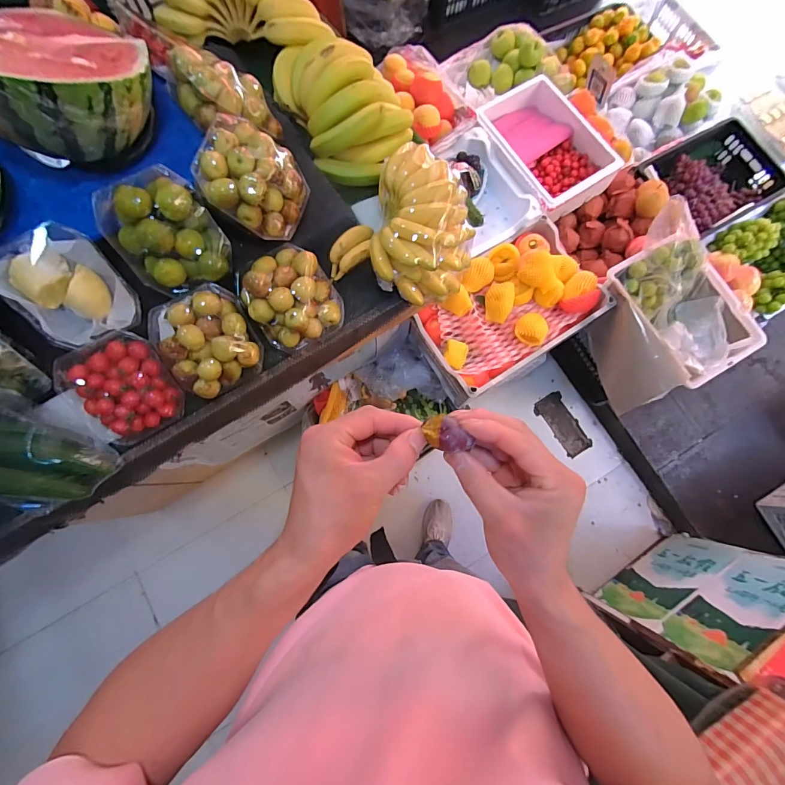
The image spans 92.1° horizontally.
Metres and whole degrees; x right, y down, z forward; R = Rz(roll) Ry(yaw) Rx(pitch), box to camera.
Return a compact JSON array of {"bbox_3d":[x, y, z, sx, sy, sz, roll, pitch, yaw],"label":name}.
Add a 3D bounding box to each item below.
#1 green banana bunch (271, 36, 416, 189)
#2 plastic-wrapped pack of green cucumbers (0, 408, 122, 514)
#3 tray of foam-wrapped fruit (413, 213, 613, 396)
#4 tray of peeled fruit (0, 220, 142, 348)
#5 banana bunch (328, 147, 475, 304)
[{"bbox_3d":[-0.090,-0.535,0.689,0.194,0.107,0.269,-29,80,-7],"label":"green banana bunch"},{"bbox_3d":[-0.538,0.097,0.531,0.161,0.224,0.051,-34,53,-2],"label":"plastic-wrapped pack of green cucumbers"},{"bbox_3d":[0.345,-0.250,1.100,0.520,0.115,0.326,-35,81,-8],"label":"tray of foam-wrapped fruit"},{"bbox_3d":[-0.458,-0.147,0.539,0.131,0.050,0.153,-34,119,-12],"label":"tray of peeled fruit"},{"bbox_3d":[0.029,-0.256,0.626,0.192,0.108,0.208,0,78,-1],"label":"banana bunch"}]

